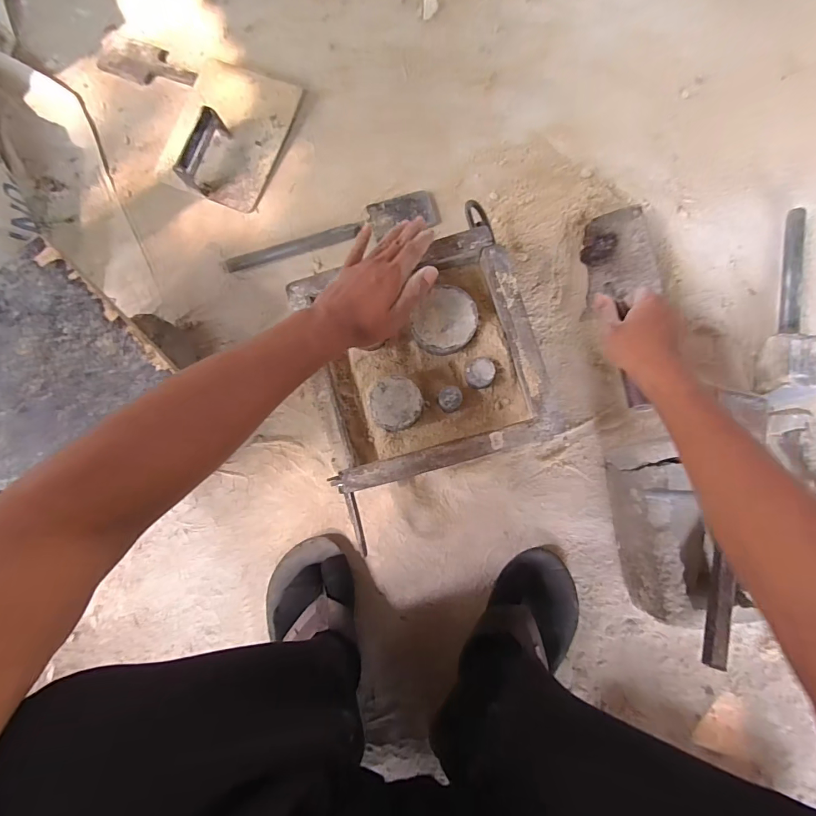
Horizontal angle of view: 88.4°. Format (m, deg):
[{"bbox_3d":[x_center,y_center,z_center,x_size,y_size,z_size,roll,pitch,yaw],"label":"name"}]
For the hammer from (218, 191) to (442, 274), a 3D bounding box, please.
[{"bbox_3d":[-0.106,-0.246,0.604,0.309,0.020,0.052,-19,83,0],"label":"hammer"}]

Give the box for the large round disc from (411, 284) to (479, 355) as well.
[{"bbox_3d":[0.042,-0.094,0.473,0.064,0.031,0.073,41,83,4],"label":"large round disc"}]

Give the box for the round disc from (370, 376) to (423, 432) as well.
[{"bbox_3d":[-0.012,-0.004,0.464,0.054,0.028,0.056,0,83,-1],"label":"round disc"}]

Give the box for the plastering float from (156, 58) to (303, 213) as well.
[{"bbox_3d":[-0.266,-0.406,0.603,0.161,0.060,0.203,22,85,5],"label":"plastering float"}]

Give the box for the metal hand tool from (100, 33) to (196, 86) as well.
[{"bbox_3d":[-0.407,-0.538,0.661,0.174,0.009,0.067,25,85,5],"label":"metal hand tool"}]

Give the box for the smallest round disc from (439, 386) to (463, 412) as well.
[{"bbox_3d":[0.046,-0.009,0.463,0.025,0.026,0.027,0,83,-1],"label":"smallest round disc"}]

